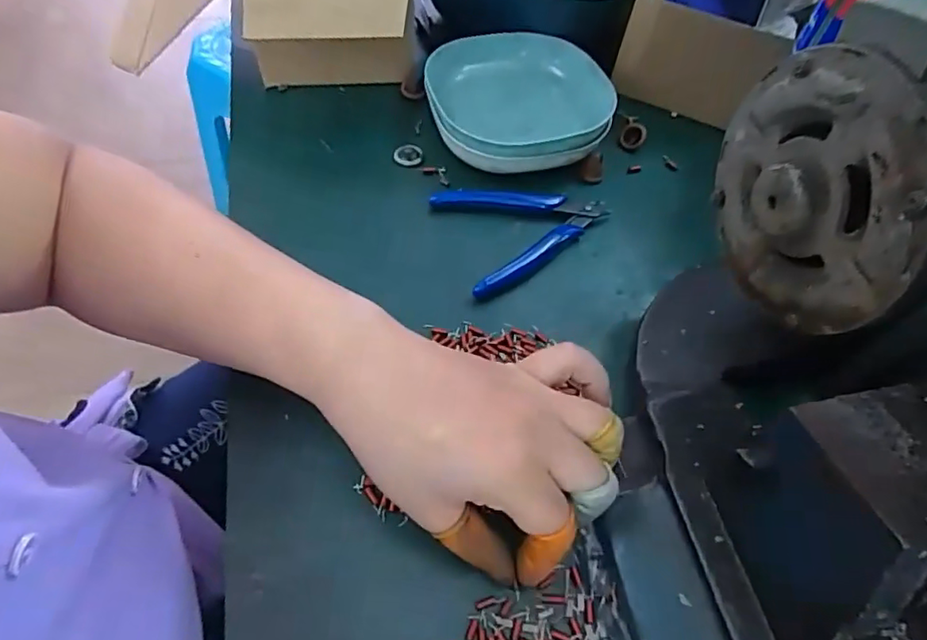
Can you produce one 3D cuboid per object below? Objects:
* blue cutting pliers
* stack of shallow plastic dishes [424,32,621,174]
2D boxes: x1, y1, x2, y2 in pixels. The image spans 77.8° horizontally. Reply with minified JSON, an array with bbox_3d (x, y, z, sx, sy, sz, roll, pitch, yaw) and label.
[{"bbox_3d":[0.045,-0.065,0.392,0.112,0.021,0.086,-18,62,-14],"label":"blue cutting pliers"},{"bbox_3d":[0.038,-0.163,0.438,0.130,0.047,0.132,-11,60,-10],"label":"stack of shallow plastic dishes"}]

